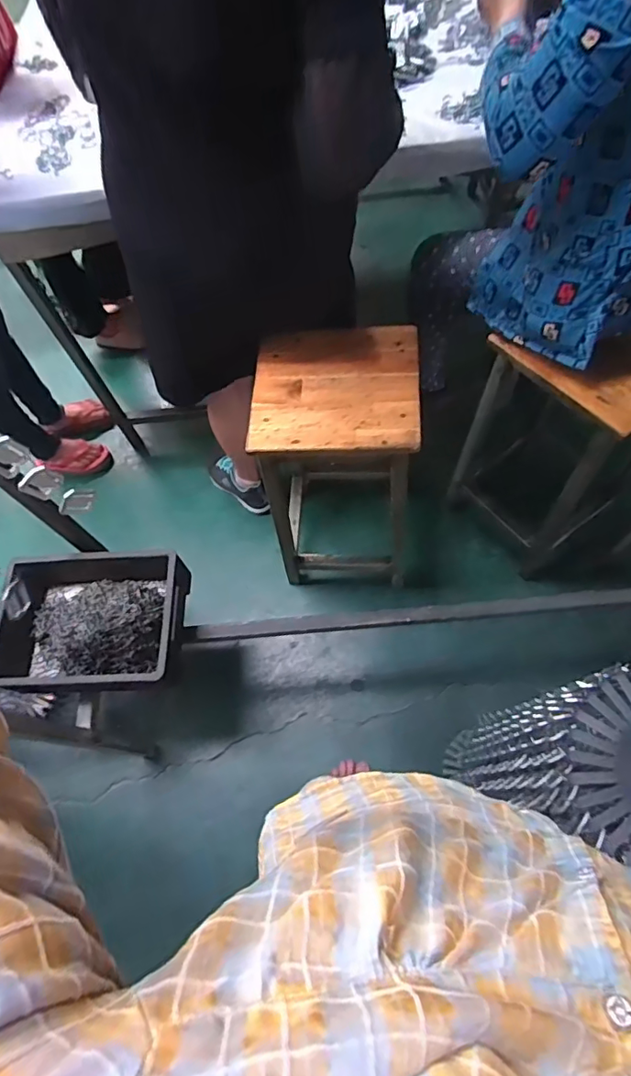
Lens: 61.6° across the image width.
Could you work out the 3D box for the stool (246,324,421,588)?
[{"bbox_3d":[0.059,-0.152,1.205,0.320,0.566,0.318,0,67,3],"label":"stool"}]

